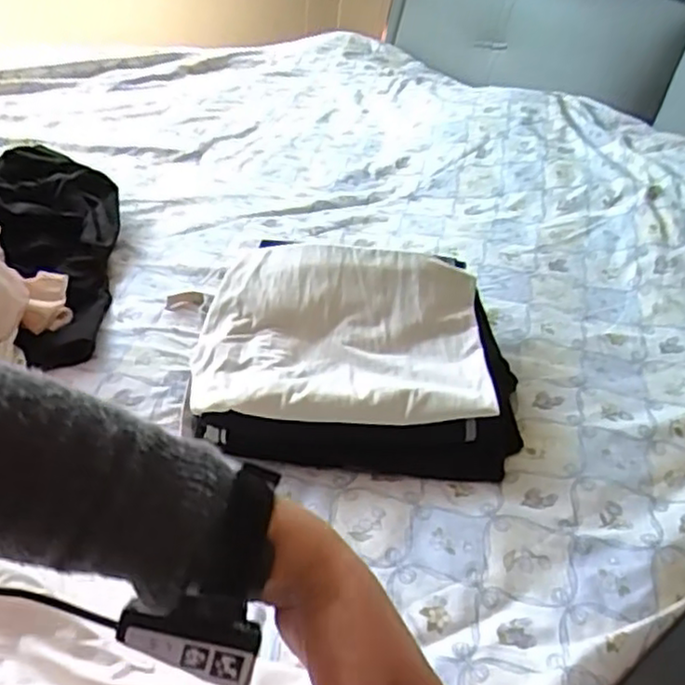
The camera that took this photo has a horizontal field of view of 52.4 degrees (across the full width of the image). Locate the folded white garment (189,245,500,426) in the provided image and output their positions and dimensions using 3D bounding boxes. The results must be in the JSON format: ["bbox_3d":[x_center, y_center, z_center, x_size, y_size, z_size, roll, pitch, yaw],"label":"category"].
[{"bbox_3d":[-0.001,-0.017,0.728,0.296,0.075,0.215,4,36,-4],"label":"folded white garment"}]

